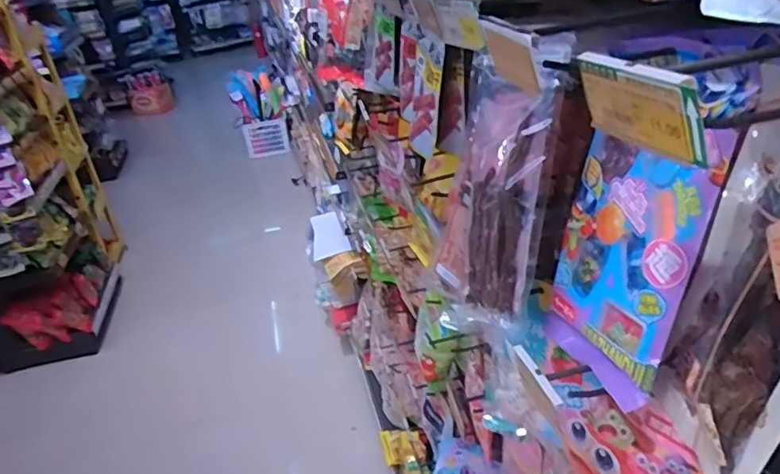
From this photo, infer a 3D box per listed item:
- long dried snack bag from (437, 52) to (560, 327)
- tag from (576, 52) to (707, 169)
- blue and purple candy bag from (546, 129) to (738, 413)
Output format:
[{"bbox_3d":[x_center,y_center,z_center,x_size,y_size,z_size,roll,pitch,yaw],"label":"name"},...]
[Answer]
[{"bbox_3d":[0.101,-0.041,0.572,0.027,0.234,0.103,-7,22,-44],"label":"long dried snack bag"},{"bbox_3d":[0.120,-0.064,0.292,0.006,0.045,0.082,-28,29,-6],"label":"tag"},{"bbox_3d":[0.192,0.015,0.496,0.018,0.215,0.135,3,19,-21],"label":"blue and purple candy bag"}]

